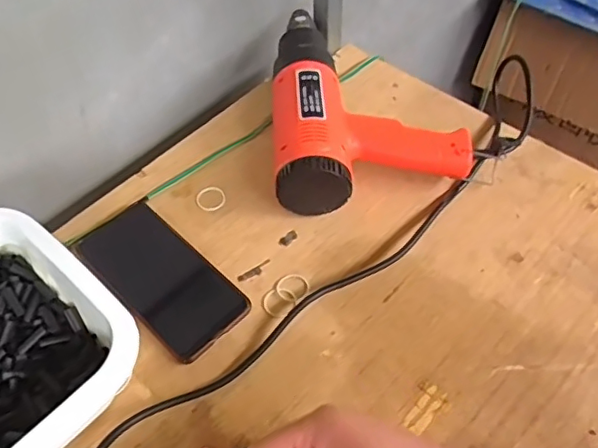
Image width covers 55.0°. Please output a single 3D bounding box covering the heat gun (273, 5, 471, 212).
[{"bbox_3d":[0.053,-0.137,0.609,0.184,0.072,0.264,-9,53,-4],"label":"heat gun"}]

